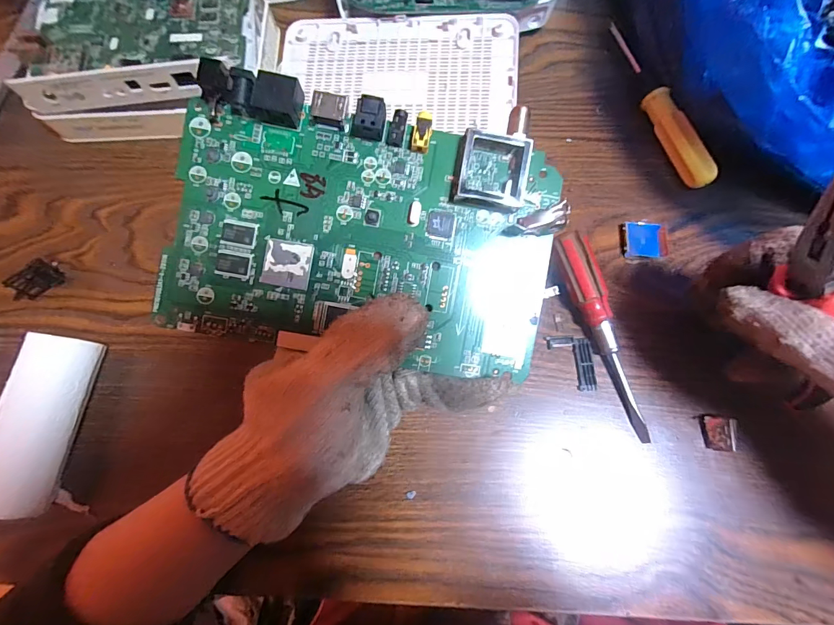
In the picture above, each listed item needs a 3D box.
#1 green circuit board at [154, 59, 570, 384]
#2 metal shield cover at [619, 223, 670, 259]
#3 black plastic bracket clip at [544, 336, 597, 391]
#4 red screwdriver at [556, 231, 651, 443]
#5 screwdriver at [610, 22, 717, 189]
[{"bbox_3d":[-0.021,-0.034,0.161,0.159,0.012,0.105,9,90,-4],"label":"green circuit board"},{"bbox_3d":[0.164,-0.053,0.275,0.033,0.006,0.027,0,74,2],"label":"metal shield cover"},{"bbox_3d":[0.104,0.034,0.255,0.028,0.004,0.038,-5,74,1],"label":"black plastic bracket clip"},{"bbox_3d":[0.126,0.012,0.249,0.023,0.025,0.136,-21,74,-4],"label":"red screwdriver"},{"bbox_3d":[0.184,-0.163,0.295,0.018,0.020,0.151,-19,74,-3],"label":"screwdriver"}]

